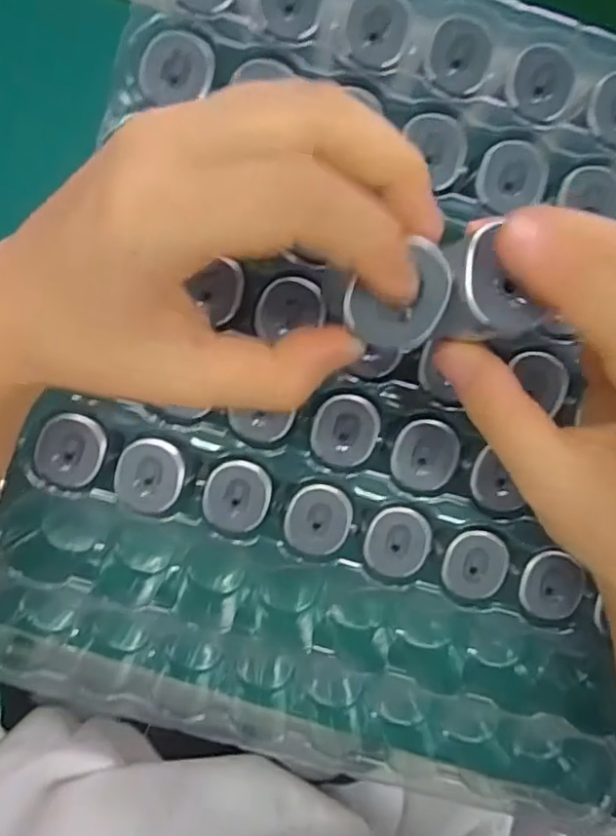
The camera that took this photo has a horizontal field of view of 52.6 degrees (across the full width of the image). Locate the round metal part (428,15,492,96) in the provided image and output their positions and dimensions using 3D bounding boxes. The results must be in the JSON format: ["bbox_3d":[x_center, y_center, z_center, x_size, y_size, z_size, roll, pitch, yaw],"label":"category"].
[{"bbox_3d":[0.061,-0.146,0.249,0.024,0.004,0.029,14,94,-3],"label":"round metal part"}]

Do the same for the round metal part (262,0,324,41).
[{"bbox_3d":[-0.006,-0.166,0.245,0.023,0.004,0.029,10,94,-3],"label":"round metal part"}]

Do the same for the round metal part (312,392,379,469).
[{"bbox_3d":[0.016,0.005,0.259,0.027,0.004,0.029,0,95,-2],"label":"round metal part"}]

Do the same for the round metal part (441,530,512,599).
[{"bbox_3d":[0.072,0.064,0.270,0.026,0.006,0.028,0,95,-2],"label":"round metal part"}]

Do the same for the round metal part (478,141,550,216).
[{"bbox_3d":[0.084,-0.099,0.254,0.028,0.004,0.029,14,94,-3],"label":"round metal part"}]

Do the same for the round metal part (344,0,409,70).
[{"bbox_3d":[0.028,-0.155,0.247,0.023,0.004,0.030,11,94,-3],"label":"round metal part"}]

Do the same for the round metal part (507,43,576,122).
[{"bbox_3d":[0.095,-0.137,0.252,0.025,0.004,0.030,23,93,-4],"label":"round metal part"}]

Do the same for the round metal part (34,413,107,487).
[{"bbox_3d":[-0.098,0.014,0.258,0.027,0.004,0.030,14,94,-3],"label":"round metal part"}]

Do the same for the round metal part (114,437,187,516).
[{"bbox_3d":[-0.065,0.024,0.257,0.027,0.006,0.030,10,94,-3],"label":"round metal part"}]

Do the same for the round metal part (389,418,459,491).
[{"bbox_3d":[0.050,0.016,0.262,0.027,0.004,0.029,0,95,-2],"label":"round metal part"}]

